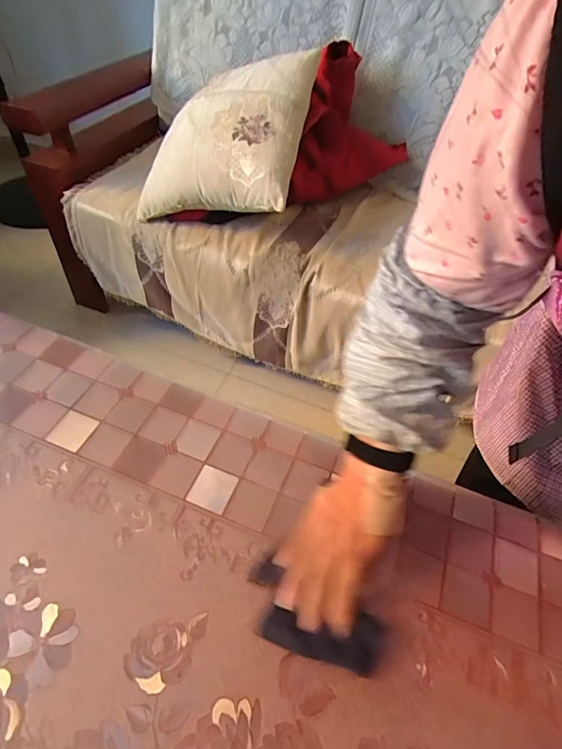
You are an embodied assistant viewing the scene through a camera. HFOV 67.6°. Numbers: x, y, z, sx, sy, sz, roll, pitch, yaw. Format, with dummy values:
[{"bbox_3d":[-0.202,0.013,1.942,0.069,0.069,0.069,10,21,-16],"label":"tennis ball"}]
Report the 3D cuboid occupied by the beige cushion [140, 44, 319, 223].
[{"bbox_3d":[-0.126,-0.552,0.974,0.377,0.130,0.404,10,80,19],"label":"beige cushion"}]

